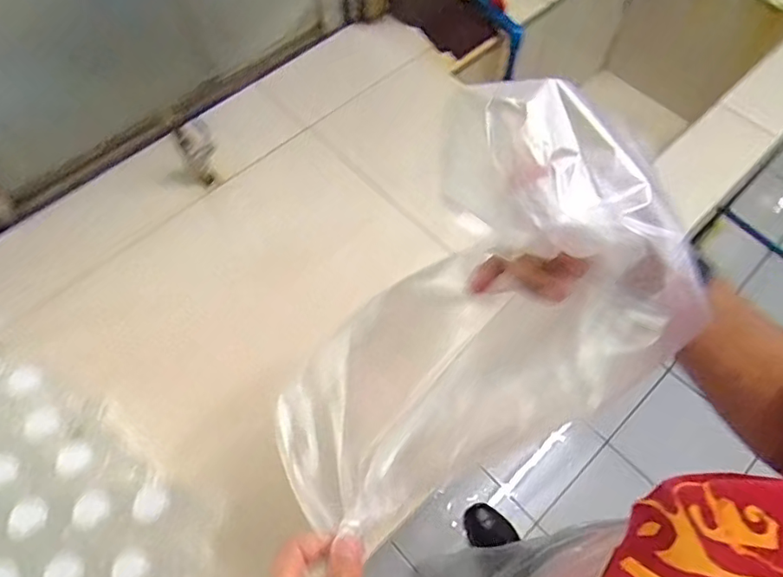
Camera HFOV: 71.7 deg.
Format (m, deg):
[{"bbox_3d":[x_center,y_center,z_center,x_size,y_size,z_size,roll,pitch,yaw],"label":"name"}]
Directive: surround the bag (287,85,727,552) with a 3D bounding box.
[{"bbox_3d":[0.034,0.052,0.364,0.069,0.349,0.155,-10,54,-47],"label":"bag"}]

